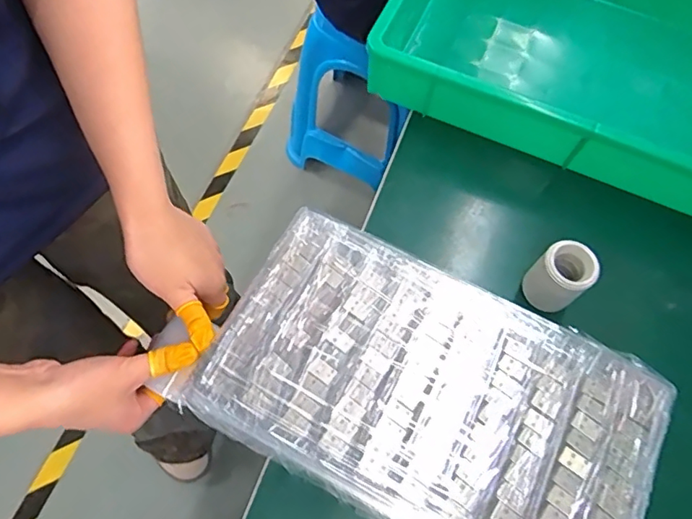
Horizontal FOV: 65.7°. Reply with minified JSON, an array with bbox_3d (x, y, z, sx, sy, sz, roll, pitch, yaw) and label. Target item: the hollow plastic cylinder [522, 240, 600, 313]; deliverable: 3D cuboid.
[{"bbox_3d":[0.176,0.016,0.447,0.040,0.055,0.042,1,65,-2],"label":"hollow plastic cylinder"}]

